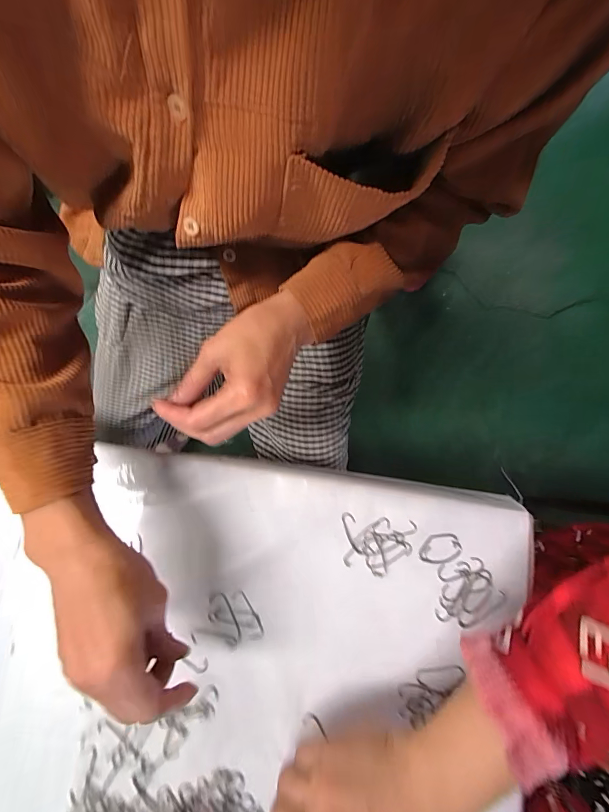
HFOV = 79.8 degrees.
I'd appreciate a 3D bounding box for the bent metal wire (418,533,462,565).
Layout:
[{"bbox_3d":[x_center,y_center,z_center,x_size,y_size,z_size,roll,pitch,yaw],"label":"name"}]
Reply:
[{"bbox_3d":[0.126,0.133,0.338,0.039,0.004,0.027,-2,79,-1],"label":"bent metal wire"}]

